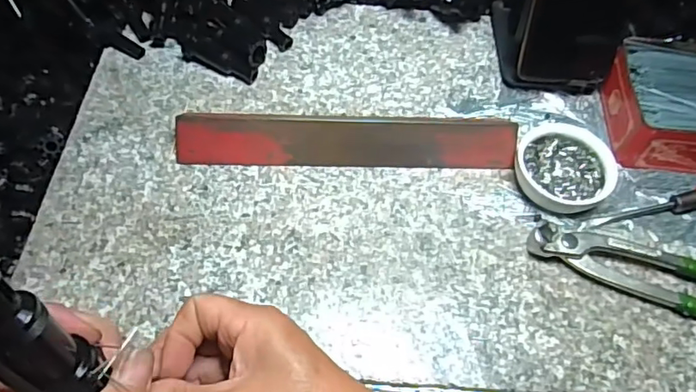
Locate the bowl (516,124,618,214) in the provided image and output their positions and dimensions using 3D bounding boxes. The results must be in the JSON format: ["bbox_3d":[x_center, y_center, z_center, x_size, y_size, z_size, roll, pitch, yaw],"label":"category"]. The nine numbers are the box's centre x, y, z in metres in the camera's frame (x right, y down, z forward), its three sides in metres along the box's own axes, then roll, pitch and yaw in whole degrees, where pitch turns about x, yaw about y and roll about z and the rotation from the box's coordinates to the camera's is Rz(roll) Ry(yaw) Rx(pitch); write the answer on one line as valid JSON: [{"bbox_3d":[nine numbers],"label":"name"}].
[{"bbox_3d":[0.164,-0.021,0.427,0.071,0.023,0.070,1,58,-2],"label":"bowl"}]

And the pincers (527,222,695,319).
[{"bbox_3d":[0.226,0.056,0.387,0.198,0.016,0.045,16,58,7],"label":"pincers"}]

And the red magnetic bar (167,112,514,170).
[{"bbox_3d":[0.002,-0.043,0.429,0.255,0.025,0.031,1,58,-3],"label":"red magnetic bar"}]

